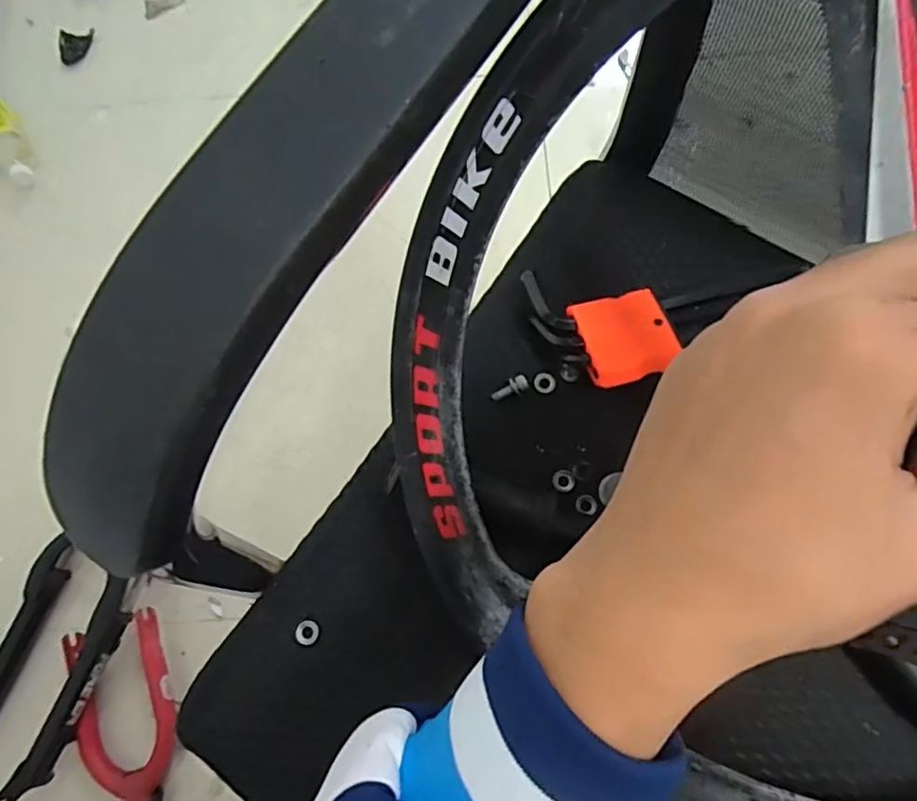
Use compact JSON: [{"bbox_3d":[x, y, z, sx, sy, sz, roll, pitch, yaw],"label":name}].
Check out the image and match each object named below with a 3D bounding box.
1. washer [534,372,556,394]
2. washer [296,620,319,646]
[{"bbox_3d":[0.051,-0.010,0.347,0.013,0.004,0.013,0,76,2],"label":"washer"},{"bbox_3d":[-0.079,0.122,0.312,0.011,0.004,0.012,9,67,-21],"label":"washer"}]

